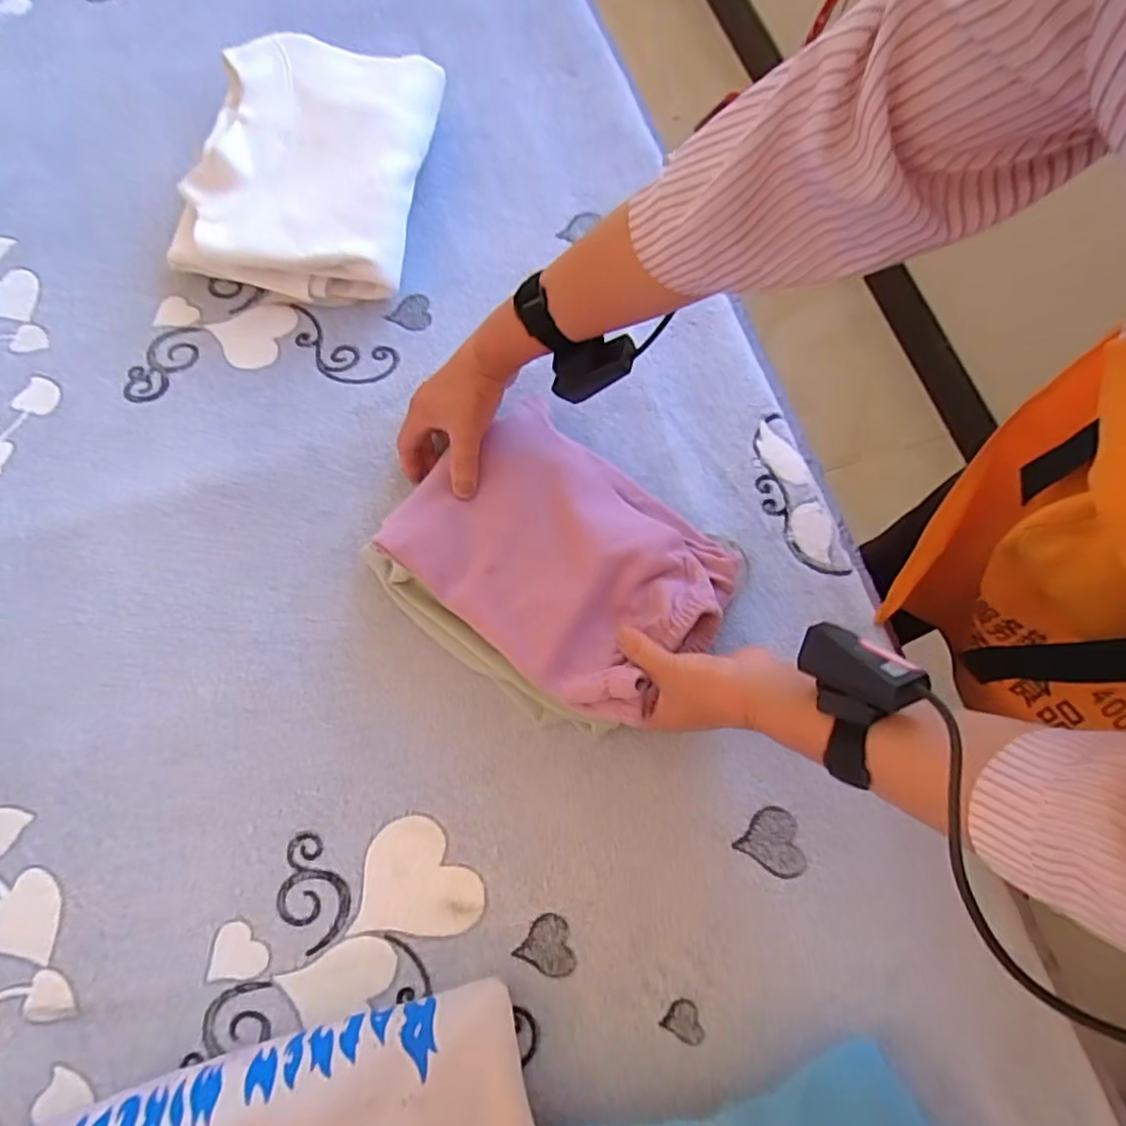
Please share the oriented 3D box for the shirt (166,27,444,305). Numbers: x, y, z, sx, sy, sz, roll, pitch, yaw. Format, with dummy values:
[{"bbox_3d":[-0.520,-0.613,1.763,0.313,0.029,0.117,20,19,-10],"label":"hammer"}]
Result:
[{"bbox_3d":[-0.264,-0.418,0.667,0.231,0.072,0.285,9,73,1],"label":"shirt"}]

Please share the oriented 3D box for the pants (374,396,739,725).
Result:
[{"bbox_3d":[0.003,-0.010,0.527,0.255,0.050,0.194,39,76,9],"label":"pants"}]

